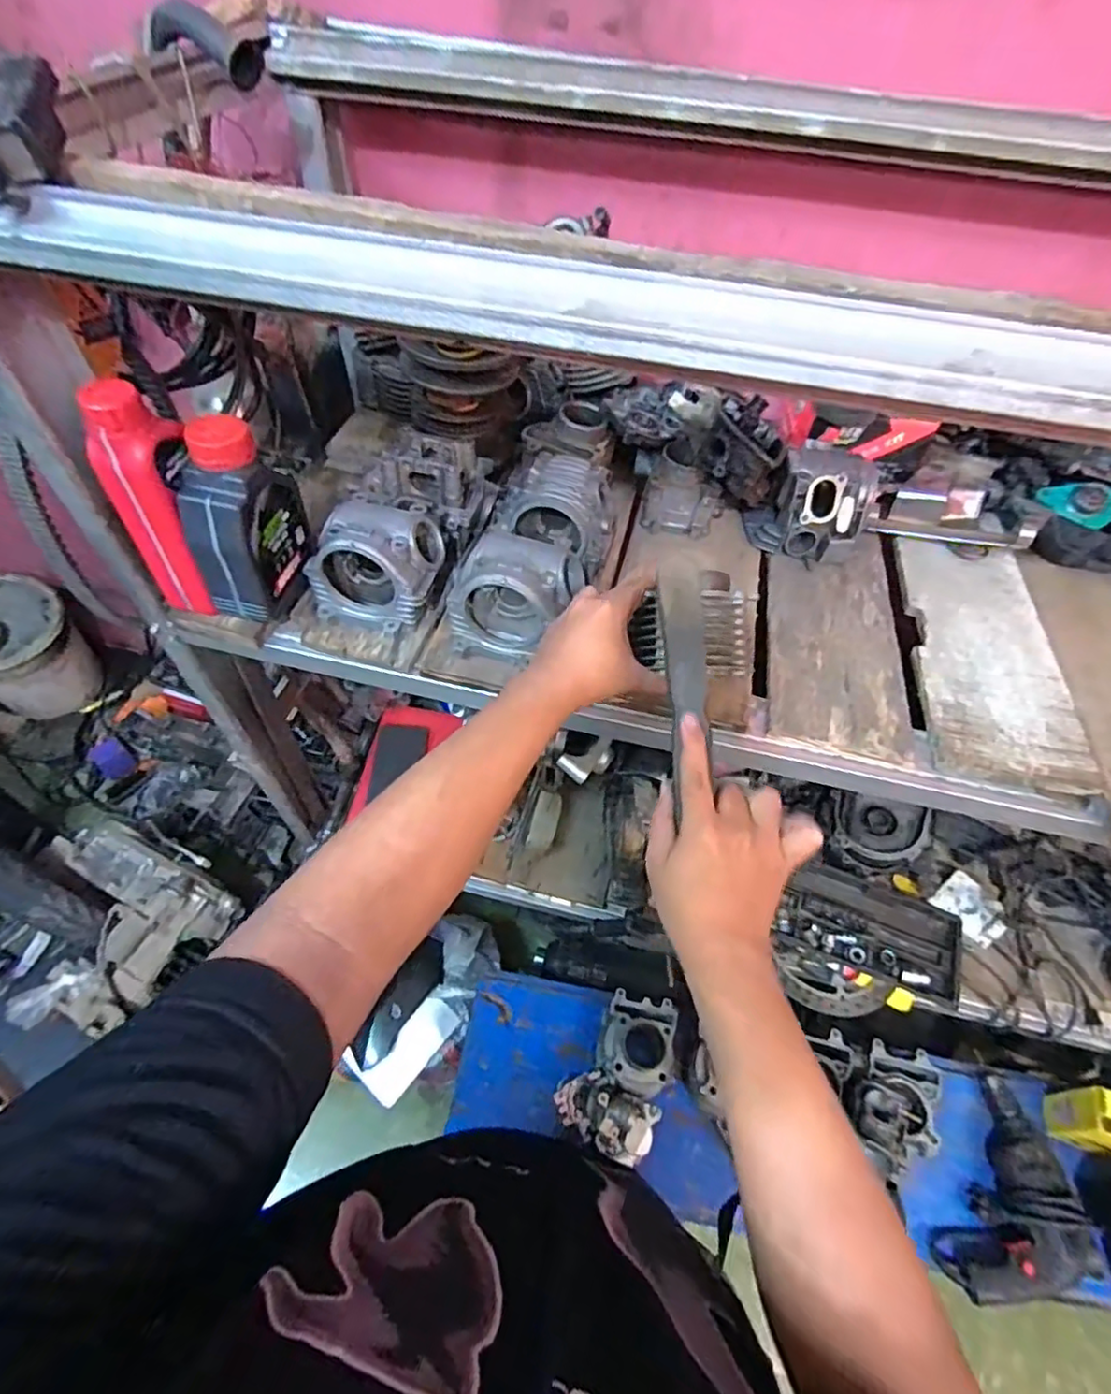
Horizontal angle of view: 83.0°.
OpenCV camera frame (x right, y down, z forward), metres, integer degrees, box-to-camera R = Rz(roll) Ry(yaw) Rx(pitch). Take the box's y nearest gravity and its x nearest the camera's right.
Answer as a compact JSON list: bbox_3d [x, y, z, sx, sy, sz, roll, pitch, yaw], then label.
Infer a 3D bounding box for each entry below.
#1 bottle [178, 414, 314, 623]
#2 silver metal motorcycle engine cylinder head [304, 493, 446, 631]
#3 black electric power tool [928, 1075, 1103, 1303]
[{"bbox_3d":[-0.307,-0.176,0.624,0.059,0.196,0.111,10,53,4],"label":"bottle"},{"bbox_3d":[-0.186,-0.144,0.667,0.118,0.102,0.111,15,54,7],"label":"silver metal motorcycle engine cylinder head"},{"bbox_3d":[0.648,0.696,0.861,0.150,0.071,0.280,34,58,20],"label":"black electric power tool"}]

